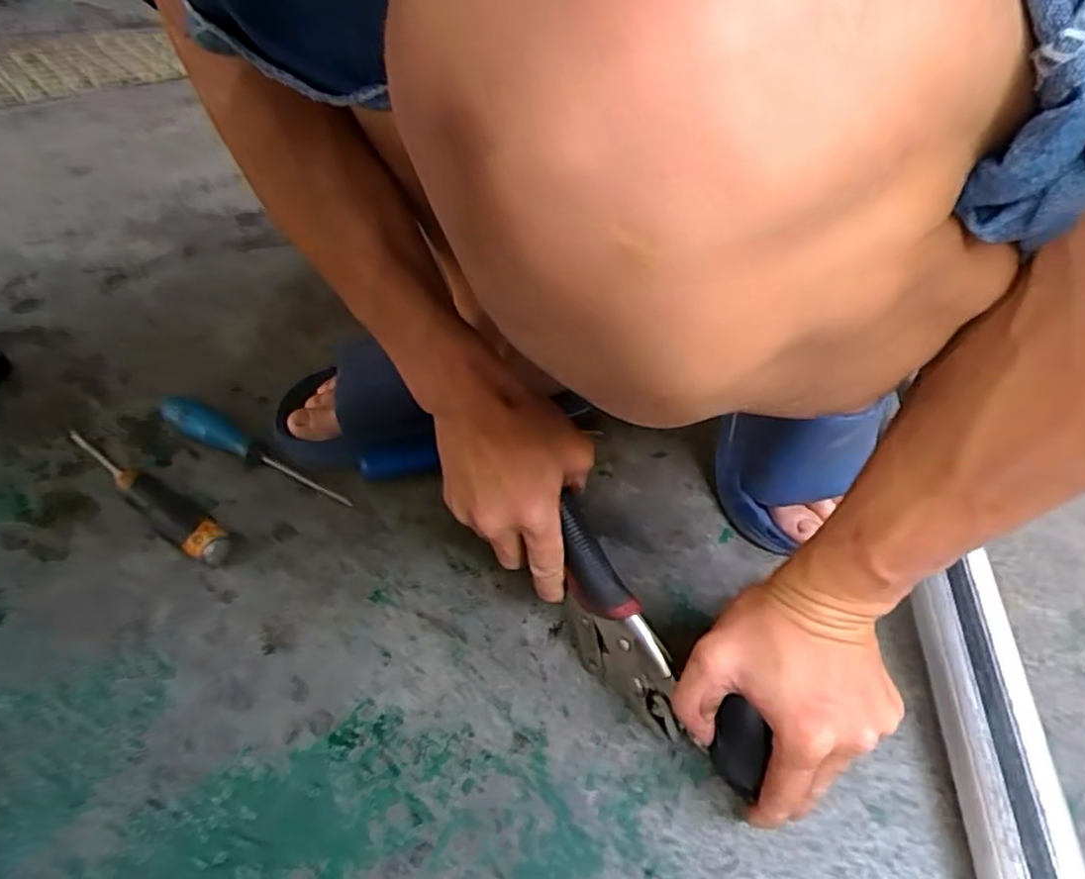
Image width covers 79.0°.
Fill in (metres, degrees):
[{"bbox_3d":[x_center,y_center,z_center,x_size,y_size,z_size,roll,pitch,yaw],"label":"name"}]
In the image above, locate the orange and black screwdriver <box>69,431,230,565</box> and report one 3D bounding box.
[{"bbox_3d":[-0.309,0.034,0.506,0.199,0.031,0.034,30,50,24],"label":"orange and black screwdriver"}]

